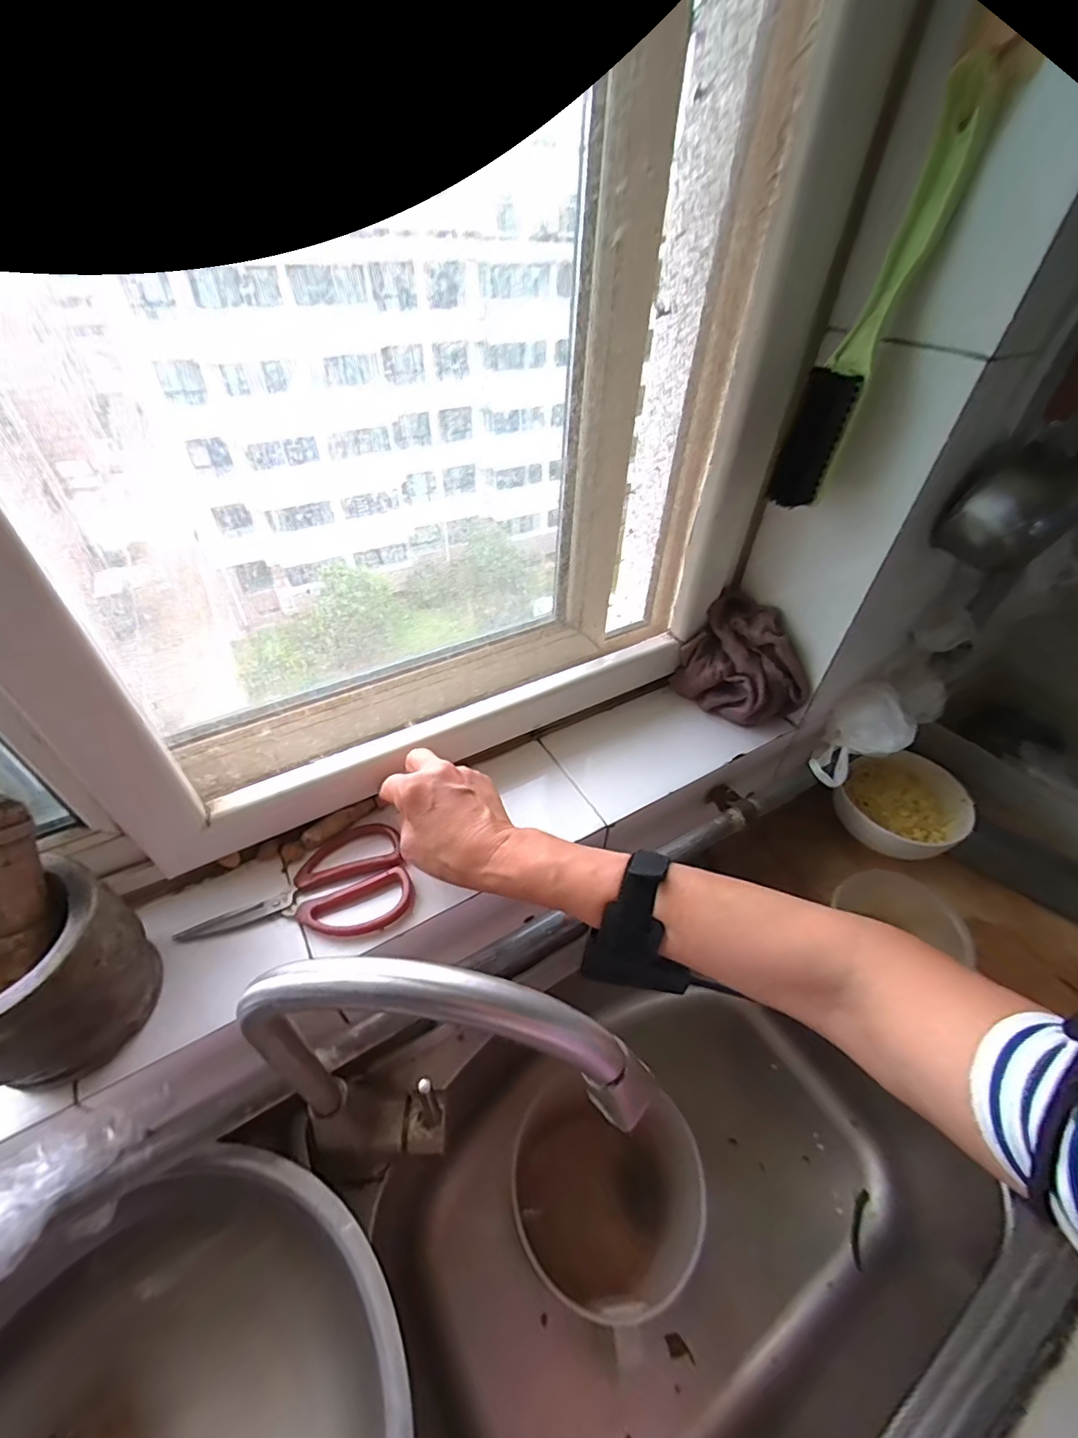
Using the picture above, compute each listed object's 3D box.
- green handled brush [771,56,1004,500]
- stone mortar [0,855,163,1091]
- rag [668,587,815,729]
[{"bbox_3d":[0.217,-0.263,0.356,0.048,0.225,0.040,21,46,18],"label":"green handled brush"},{"bbox_3d":[-0.297,0.157,0.319,0.101,0.118,0.100,1,44,-1],"label":"stone mortar"},{"bbox_3d":[0.209,-0.053,0.539,0.069,0.104,0.113,-26,51,-27],"label":"rag"}]

